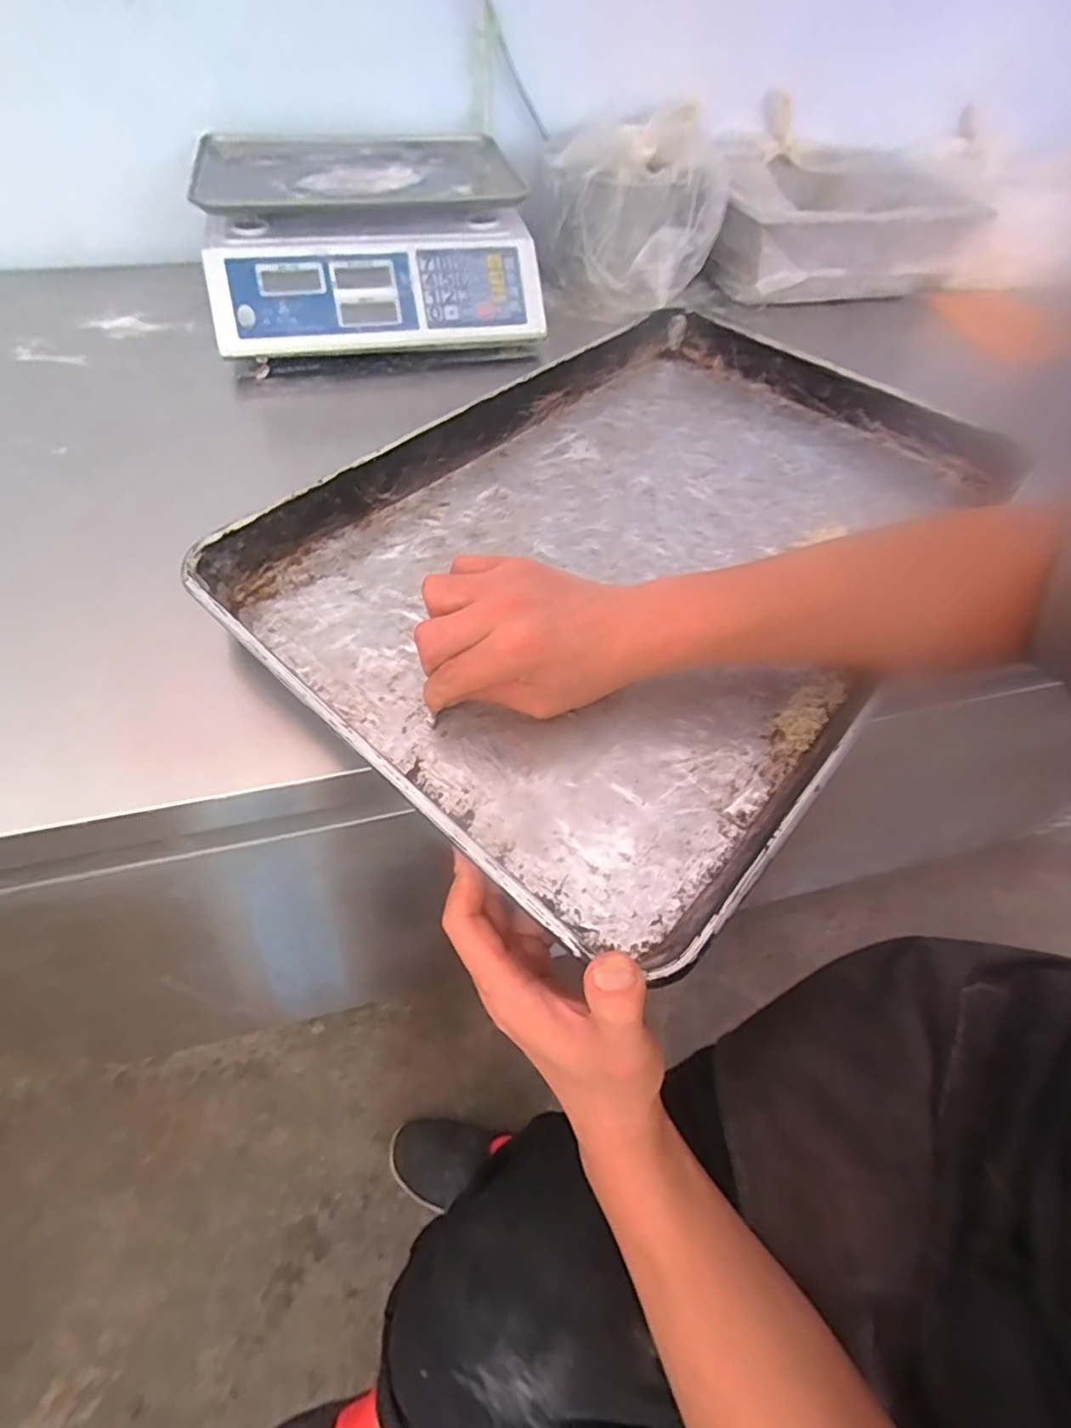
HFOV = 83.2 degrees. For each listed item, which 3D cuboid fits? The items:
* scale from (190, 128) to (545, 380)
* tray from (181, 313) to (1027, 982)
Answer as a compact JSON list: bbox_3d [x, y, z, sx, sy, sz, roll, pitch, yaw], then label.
[{"bbox_3d":[-0.194,-0.568,0.710,0.334,0.107,0.412,-10,57,-9],"label":"scale"},{"bbox_3d":[0.098,-0.152,0.486,0.398,0.050,0.616,36,62,20],"label":"tray"}]

